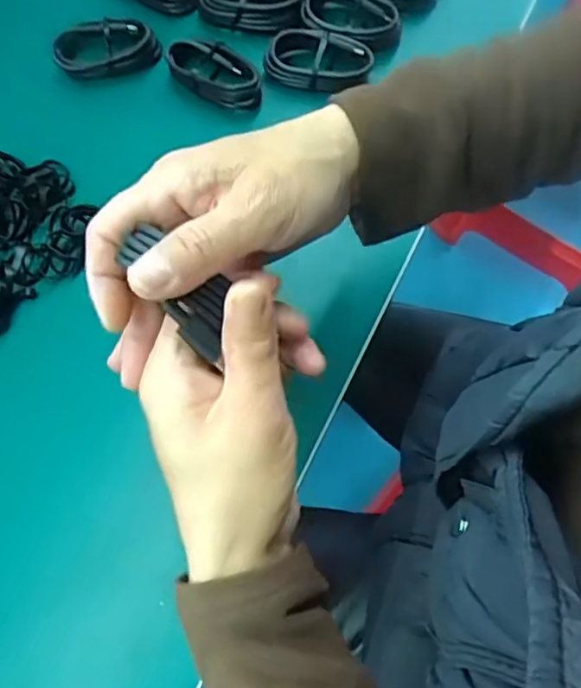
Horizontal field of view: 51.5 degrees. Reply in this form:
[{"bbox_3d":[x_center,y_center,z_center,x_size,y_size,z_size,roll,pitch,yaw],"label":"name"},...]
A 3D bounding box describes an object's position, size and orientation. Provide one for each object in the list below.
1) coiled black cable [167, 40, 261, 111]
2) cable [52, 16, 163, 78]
[{"bbox_3d":[-0.052,-0.192,0.430,0.070,0.024,0.035,28,76,10],"label":"coiled black cable"},{"bbox_3d":[-0.133,-0.216,0.442,0.072,0.023,0.037,1,73,2],"label":"cable"}]

